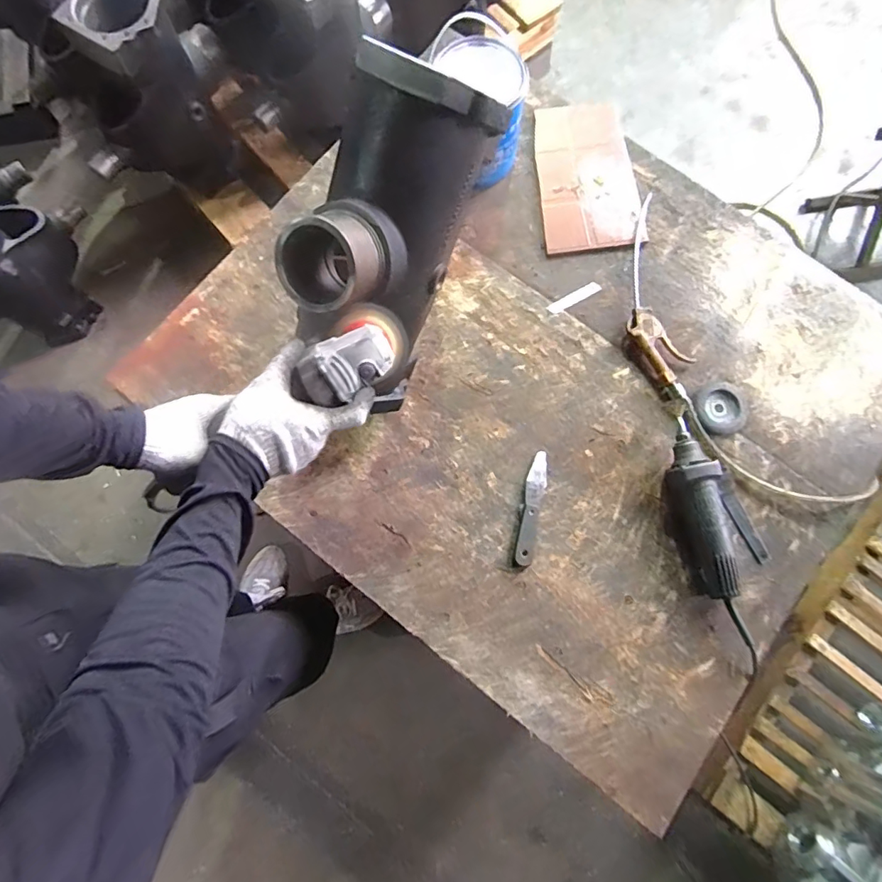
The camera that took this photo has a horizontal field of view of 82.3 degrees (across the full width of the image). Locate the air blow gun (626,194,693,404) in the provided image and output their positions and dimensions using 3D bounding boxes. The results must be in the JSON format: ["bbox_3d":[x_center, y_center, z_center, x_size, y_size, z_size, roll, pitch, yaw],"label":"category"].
[{"bbox_3d":[0.362,-0.243,0.870,0.100,0.027,0.387,-6,78,-2],"label":"air blow gun"}]

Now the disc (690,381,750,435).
[{"bbox_3d":[0.470,-0.056,0.841,0.096,0.019,0.087,-20,79,-5],"label":"disc"}]

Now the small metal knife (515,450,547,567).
[{"bbox_3d":[0.146,0.105,0.798,0.032,0.022,0.181,12,78,2],"label":"small metal knife"}]

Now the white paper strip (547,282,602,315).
[{"bbox_3d":[0.234,-0.250,0.886,0.102,0.004,0.020,-29,80,-7],"label":"white paper strip"}]

